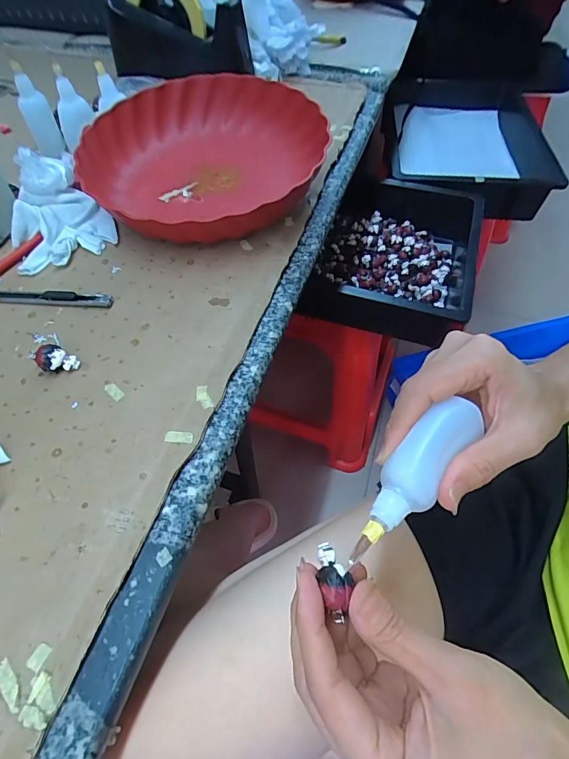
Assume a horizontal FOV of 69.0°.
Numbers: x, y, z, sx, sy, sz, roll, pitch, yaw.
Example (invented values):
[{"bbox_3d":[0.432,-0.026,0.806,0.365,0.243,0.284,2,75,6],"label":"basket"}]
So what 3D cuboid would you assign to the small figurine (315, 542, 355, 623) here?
[{"bbox_3d":[0.024,0.094,0.194,0.014,0.011,0.033,-8,59,-6],"label":"small figurine"}]

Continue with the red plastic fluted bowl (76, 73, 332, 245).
[{"bbox_3d":[-0.082,-0.223,0.419,0.230,0.060,0.228,0,56,0],"label":"red plastic fluted bowl"}]

